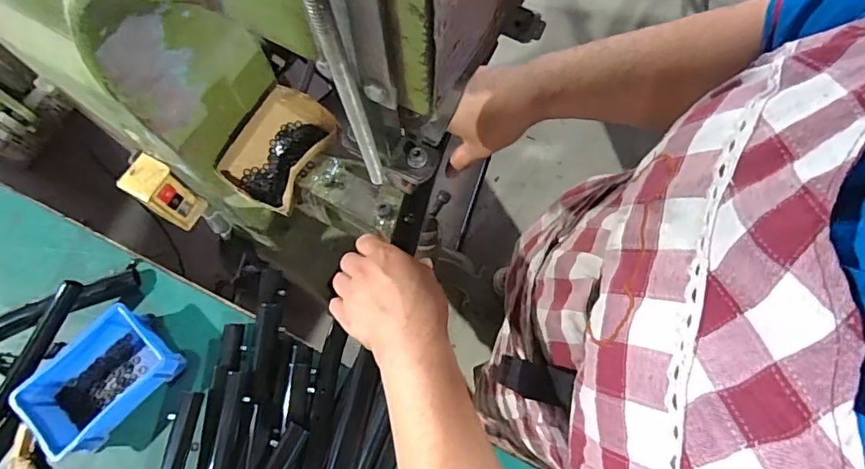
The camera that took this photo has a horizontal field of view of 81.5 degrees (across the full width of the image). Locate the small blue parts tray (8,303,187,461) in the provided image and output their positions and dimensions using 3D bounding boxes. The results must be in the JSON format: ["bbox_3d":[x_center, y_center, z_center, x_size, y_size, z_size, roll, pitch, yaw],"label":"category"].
[{"bbox_3d":[-0.382,0.163,0.572,0.149,0.054,0.106,-42,74,-14],"label":"small blue parts tray"}]

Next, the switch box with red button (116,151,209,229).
[{"bbox_3d":[-0.340,-0.050,0.639,0.045,0.115,0.049,29,71,11],"label":"switch box with red button"}]

